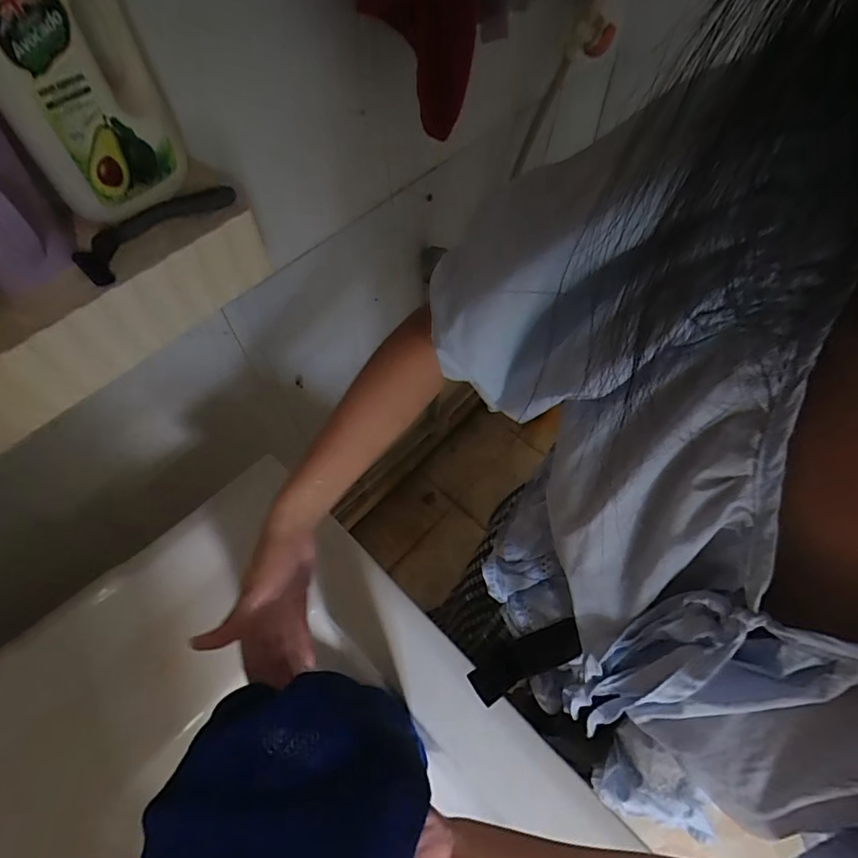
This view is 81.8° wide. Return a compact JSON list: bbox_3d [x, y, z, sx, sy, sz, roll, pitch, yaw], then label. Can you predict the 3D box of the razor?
[{"bbox_3d":[-0.226,-0.172,0.410,0.032,0.024,0.136,40,68,21],"label":"razor"}]

